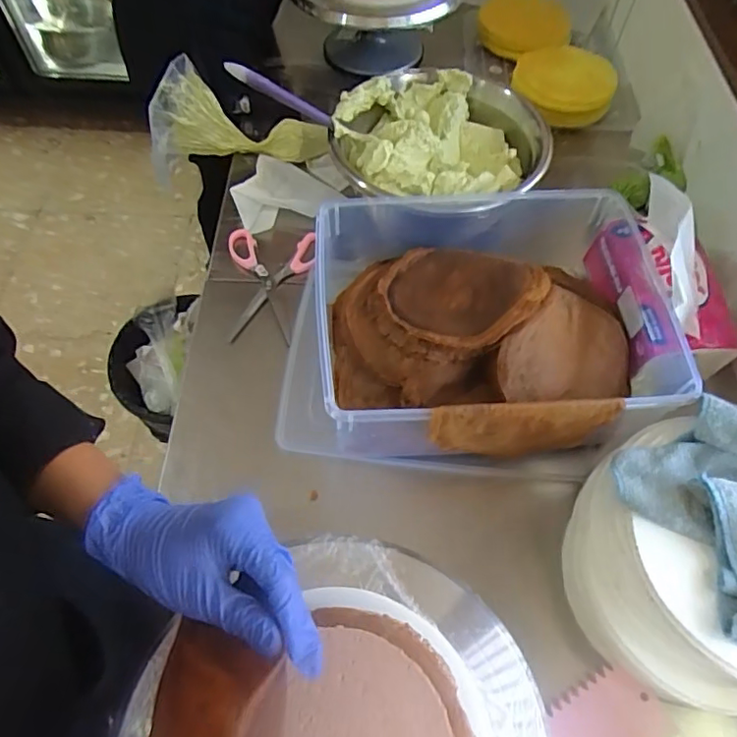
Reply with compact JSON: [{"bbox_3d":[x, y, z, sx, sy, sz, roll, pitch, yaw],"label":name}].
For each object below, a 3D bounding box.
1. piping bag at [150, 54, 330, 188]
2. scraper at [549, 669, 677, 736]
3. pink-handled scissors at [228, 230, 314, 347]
[{"bbox_3d":[-0.202,-0.379,0.891,0.284,0.146,0.100,0,59,-1],"label":"piping bag"},{"bbox_3d":[0.211,0.321,0.505,0.108,0.004,0.070,-28,71,-11],"label":"scraper"},{"bbox_3d":[-0.134,-0.111,0.756,0.118,0.021,0.176,1,64,-1],"label":"pink-handled scissors"}]

